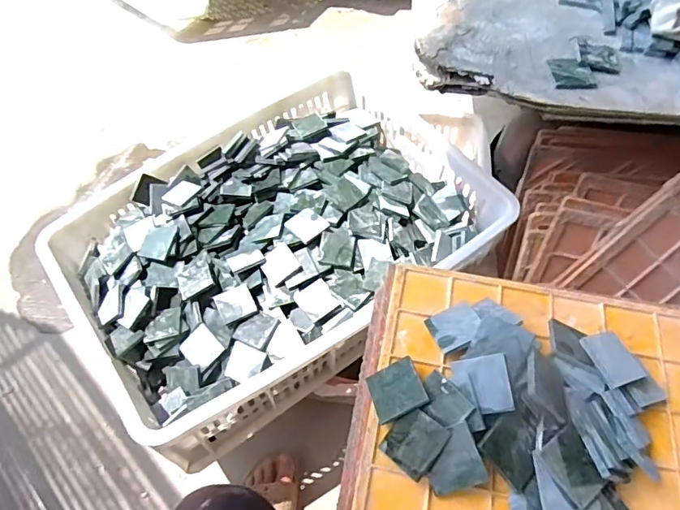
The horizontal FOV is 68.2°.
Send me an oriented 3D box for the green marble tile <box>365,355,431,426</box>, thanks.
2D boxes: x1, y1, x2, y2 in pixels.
[{"bbox_3d":[0.053,0.126,0.473,0.050,0.004,0.052,-28,47,8],"label":"green marble tile"}]

